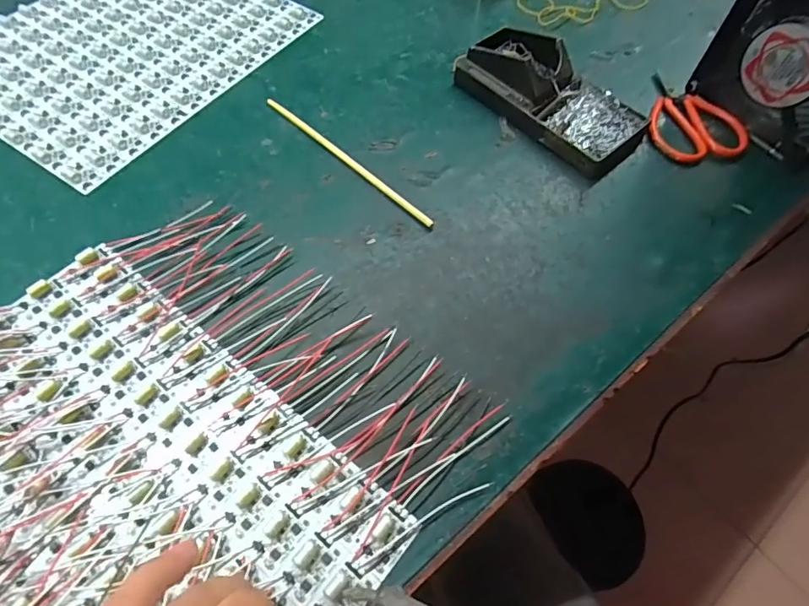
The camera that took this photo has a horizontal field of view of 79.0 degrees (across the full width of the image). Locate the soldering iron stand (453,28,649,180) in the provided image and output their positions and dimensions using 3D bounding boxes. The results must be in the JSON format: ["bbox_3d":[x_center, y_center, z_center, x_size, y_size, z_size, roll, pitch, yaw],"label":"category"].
[{"bbox_3d":[0.125,-0.184,0.422,0.085,0.036,0.170,-37,68,-21],"label":"soldering iron stand"}]

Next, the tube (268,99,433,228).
[{"bbox_3d":[-0.049,-0.118,0.398,0.006,0.005,0.192,-40,69,-22],"label":"tube"}]

